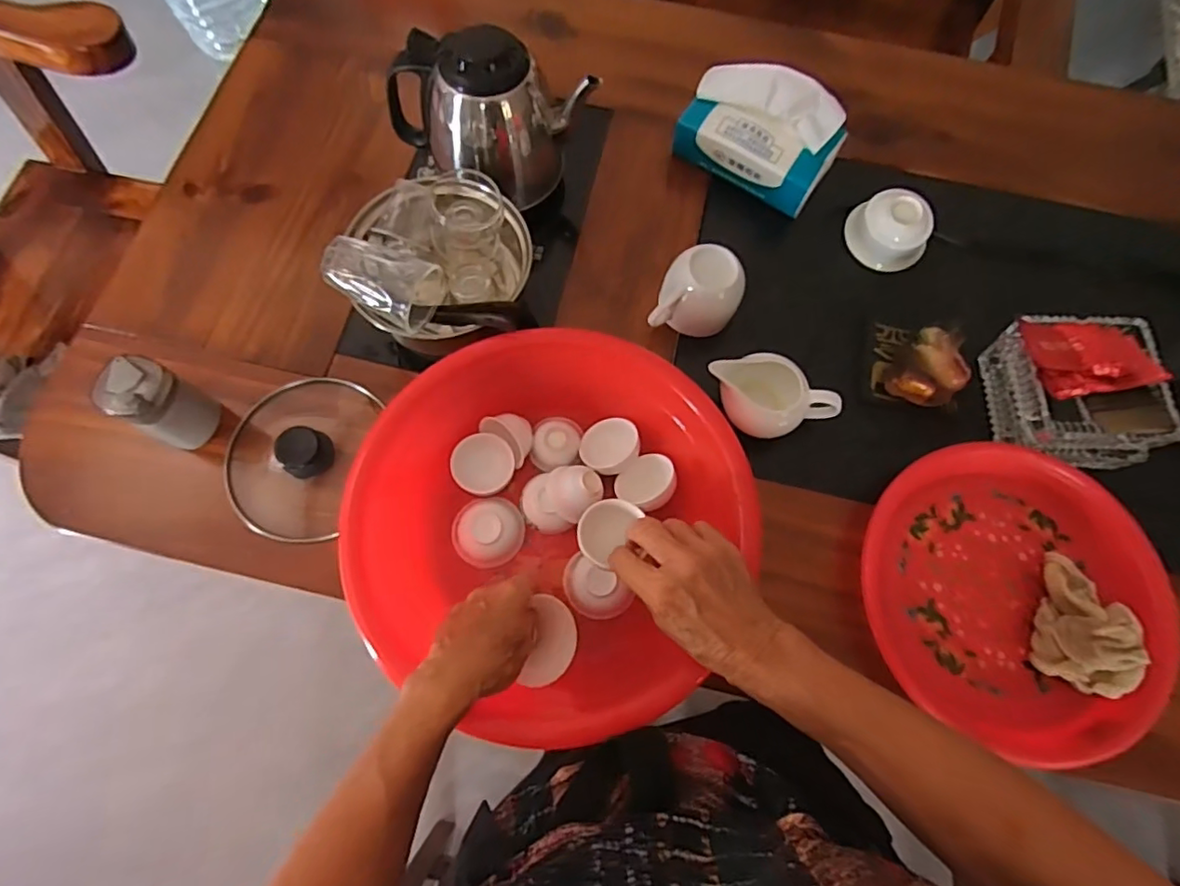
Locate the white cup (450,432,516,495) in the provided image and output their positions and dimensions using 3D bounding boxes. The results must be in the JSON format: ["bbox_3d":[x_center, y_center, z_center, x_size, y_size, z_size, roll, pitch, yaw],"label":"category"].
[{"bbox_3d":[-0.094,0.019,0.523,0.052,0.022,0.053,0,71,-1],"label":"white cup"}]

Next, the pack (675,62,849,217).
[{"bbox_3d":[0.175,-0.323,0.616,0.164,0.096,0.082,30,73,9],"label":"pack"}]

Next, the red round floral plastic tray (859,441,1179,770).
[{"bbox_3d":[0.351,0.125,0.488,0.233,0.044,0.249,-12,72,-5],"label":"red round floral plastic tray"}]

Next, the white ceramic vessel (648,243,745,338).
[{"bbox_3d":[0.105,-0.142,0.564,0.074,0.067,0.065,20,72,6],"label":"white ceramic vessel"}]

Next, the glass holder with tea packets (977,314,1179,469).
[{"bbox_3d":[0.441,-0.050,0.541,0.129,0.061,0.128,2,71,0],"label":"glass holder with tea packets"}]

